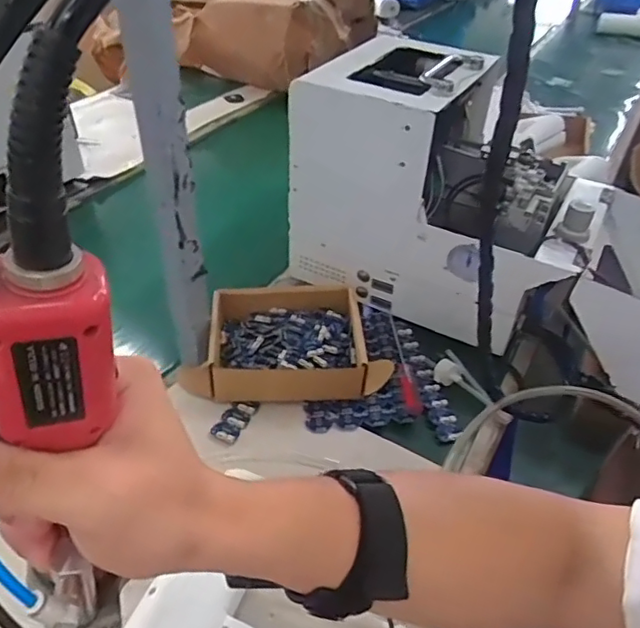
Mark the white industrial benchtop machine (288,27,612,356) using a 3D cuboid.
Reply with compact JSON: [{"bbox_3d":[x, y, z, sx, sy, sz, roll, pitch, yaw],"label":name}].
[{"bbox_3d":[0.158,-0.147,0.705,0.329,0.267,0.213,20,44,19],"label":"white industrial benchtop machine"}]

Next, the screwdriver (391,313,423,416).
[{"bbox_3d":[0.096,0.051,0.666,0.019,0.014,0.158,-1,41,-4],"label":"screwdriver"}]

